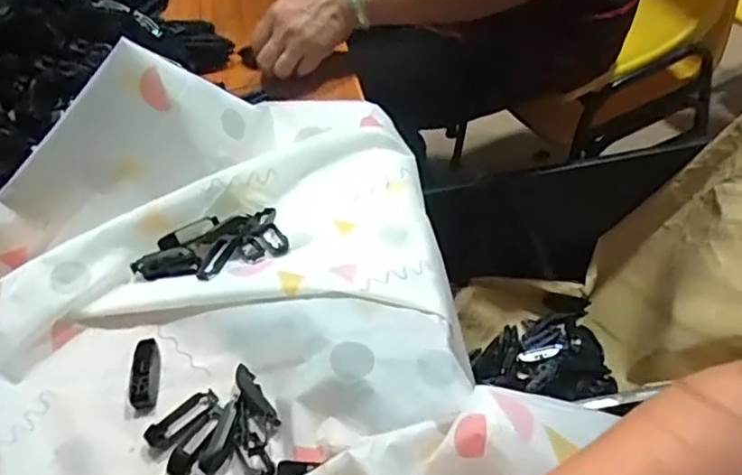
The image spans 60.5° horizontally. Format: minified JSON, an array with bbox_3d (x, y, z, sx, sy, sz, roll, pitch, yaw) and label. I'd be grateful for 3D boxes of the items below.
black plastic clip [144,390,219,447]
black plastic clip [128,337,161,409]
[{"bbox_3d":[-0.142,0.134,0.476,0.020,0.008,0.057,33,61,31],"label":"black plastic clip"},{"bbox_3d":[-0.178,0.106,0.502,0.022,0.007,0.060,-10,48,0],"label":"black plastic clip"}]

